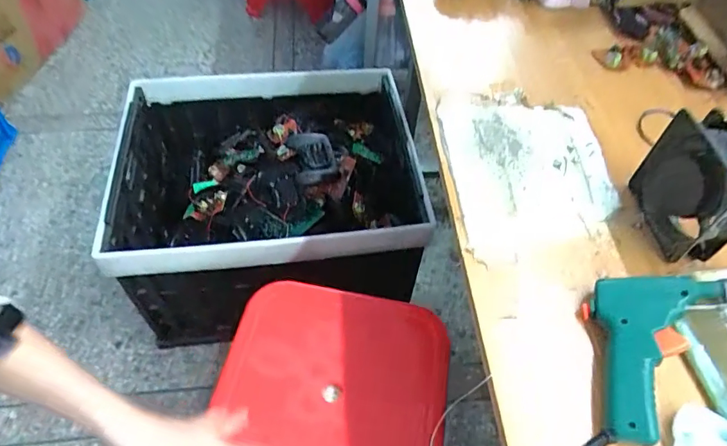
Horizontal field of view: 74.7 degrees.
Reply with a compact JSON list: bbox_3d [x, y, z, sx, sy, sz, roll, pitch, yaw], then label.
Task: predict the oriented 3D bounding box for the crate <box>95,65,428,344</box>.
[{"bbox_3d":[-0.213,-0.076,1.140,0.631,0.407,0.507,-7,54,-8],"label":"crate"}]

